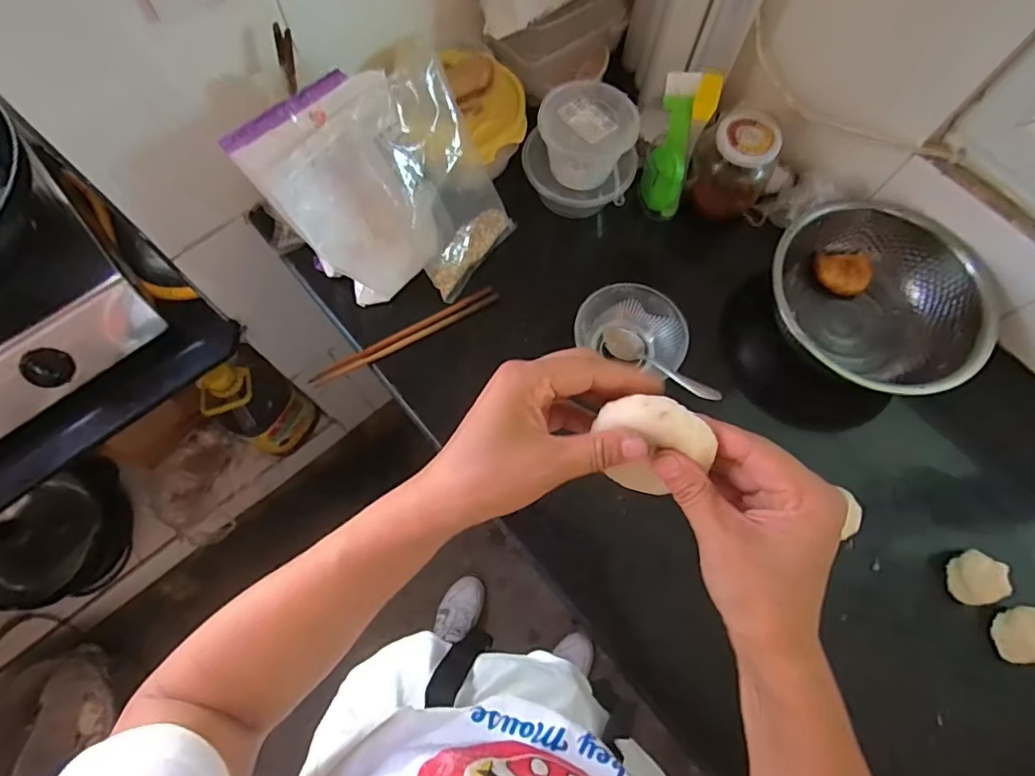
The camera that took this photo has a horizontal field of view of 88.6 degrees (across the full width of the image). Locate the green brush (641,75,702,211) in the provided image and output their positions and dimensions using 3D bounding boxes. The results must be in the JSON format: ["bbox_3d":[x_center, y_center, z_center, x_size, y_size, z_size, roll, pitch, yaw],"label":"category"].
[{"bbox_3d":[0.185,-0.293,0.636,0.044,0.039,0.148,9,111,1],"label":"green brush"}]

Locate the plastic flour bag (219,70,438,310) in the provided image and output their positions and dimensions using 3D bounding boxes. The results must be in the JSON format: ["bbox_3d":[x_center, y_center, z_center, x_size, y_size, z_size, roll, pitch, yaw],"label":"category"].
[{"bbox_3d":[-0.159,-0.188,0.545,0.145,0.219,0.038,-37,49,-9],"label":"plastic flour bag"}]

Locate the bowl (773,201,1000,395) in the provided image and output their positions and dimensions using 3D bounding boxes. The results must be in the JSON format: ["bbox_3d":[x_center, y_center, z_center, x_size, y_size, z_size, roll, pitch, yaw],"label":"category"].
[{"bbox_3d":[0.397,-0.093,0.615,0.229,0.123,0.192,30,72,9],"label":"bowl"}]

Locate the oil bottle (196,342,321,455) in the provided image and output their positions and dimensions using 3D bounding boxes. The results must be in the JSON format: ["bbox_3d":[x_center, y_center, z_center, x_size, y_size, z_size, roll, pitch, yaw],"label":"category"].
[{"bbox_3d":[-0.529,0.035,1.085,0.116,0.321,0.143,28,72,8],"label":"oil bottle"}]

